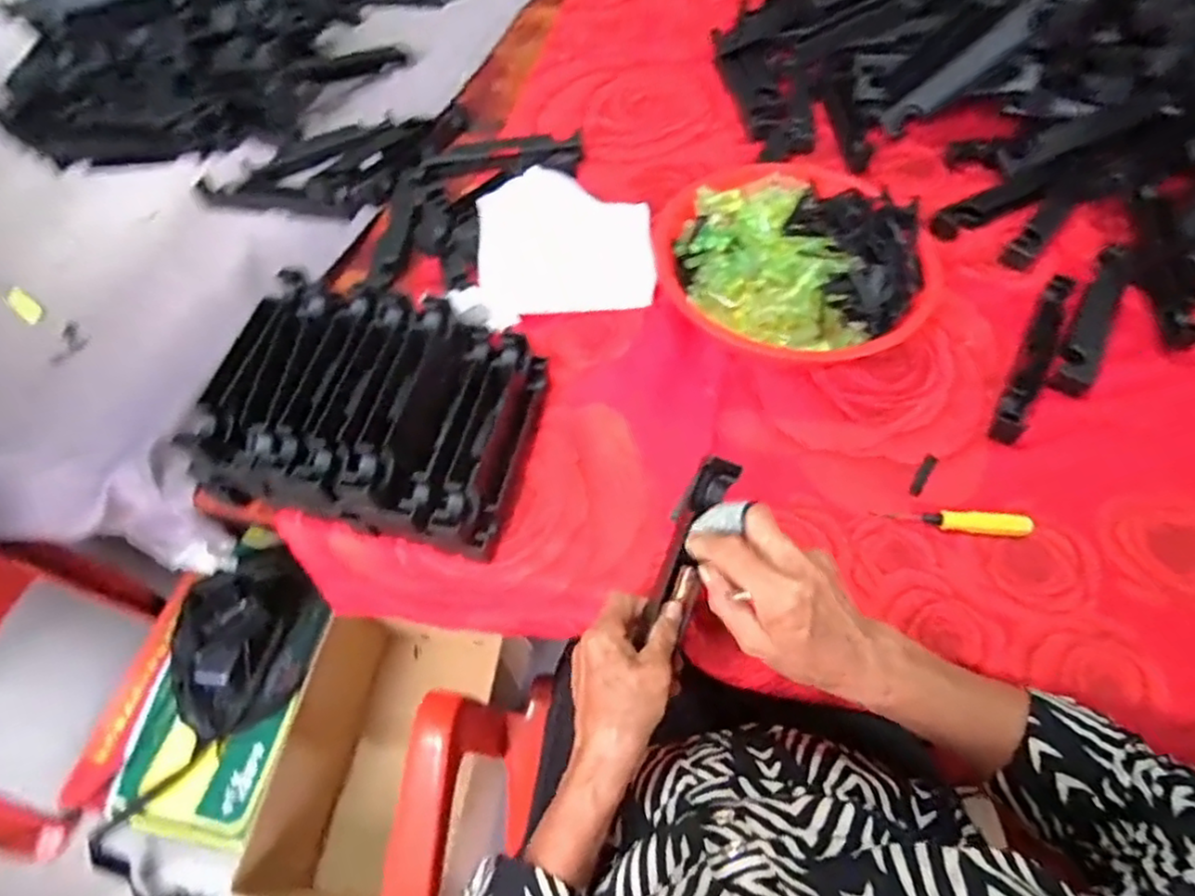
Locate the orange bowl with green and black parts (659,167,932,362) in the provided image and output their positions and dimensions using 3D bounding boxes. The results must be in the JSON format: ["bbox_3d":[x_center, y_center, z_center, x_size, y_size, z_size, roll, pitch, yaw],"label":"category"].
[{"bbox_3d":[0.184,-0.180,0.638,0.246,0.081,0.242,-2,58,3],"label":"orange bowl with green and black parts"}]

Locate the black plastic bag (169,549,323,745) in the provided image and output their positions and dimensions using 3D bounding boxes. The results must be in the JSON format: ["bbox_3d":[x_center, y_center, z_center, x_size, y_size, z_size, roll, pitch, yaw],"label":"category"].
[{"bbox_3d":[-0.494,0.266,0.894,0.198,0.109,0.199,-33,62,-16],"label":"black plastic bag"}]

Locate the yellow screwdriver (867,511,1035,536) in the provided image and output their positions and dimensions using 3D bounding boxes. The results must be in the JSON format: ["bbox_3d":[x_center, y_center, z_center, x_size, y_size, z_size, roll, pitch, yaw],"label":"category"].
[{"bbox_3d":[0.288,0.058,0.530,0.119,0.012,0.014,5,59,7],"label":"yellow screwdriver"}]

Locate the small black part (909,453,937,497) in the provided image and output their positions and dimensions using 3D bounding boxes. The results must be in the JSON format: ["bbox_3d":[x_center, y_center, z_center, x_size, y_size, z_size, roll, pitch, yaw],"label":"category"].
[{"bbox_3d":[0.280,0.023,0.562,0.011,0.007,0.047,30,63,21],"label":"small black part"}]

